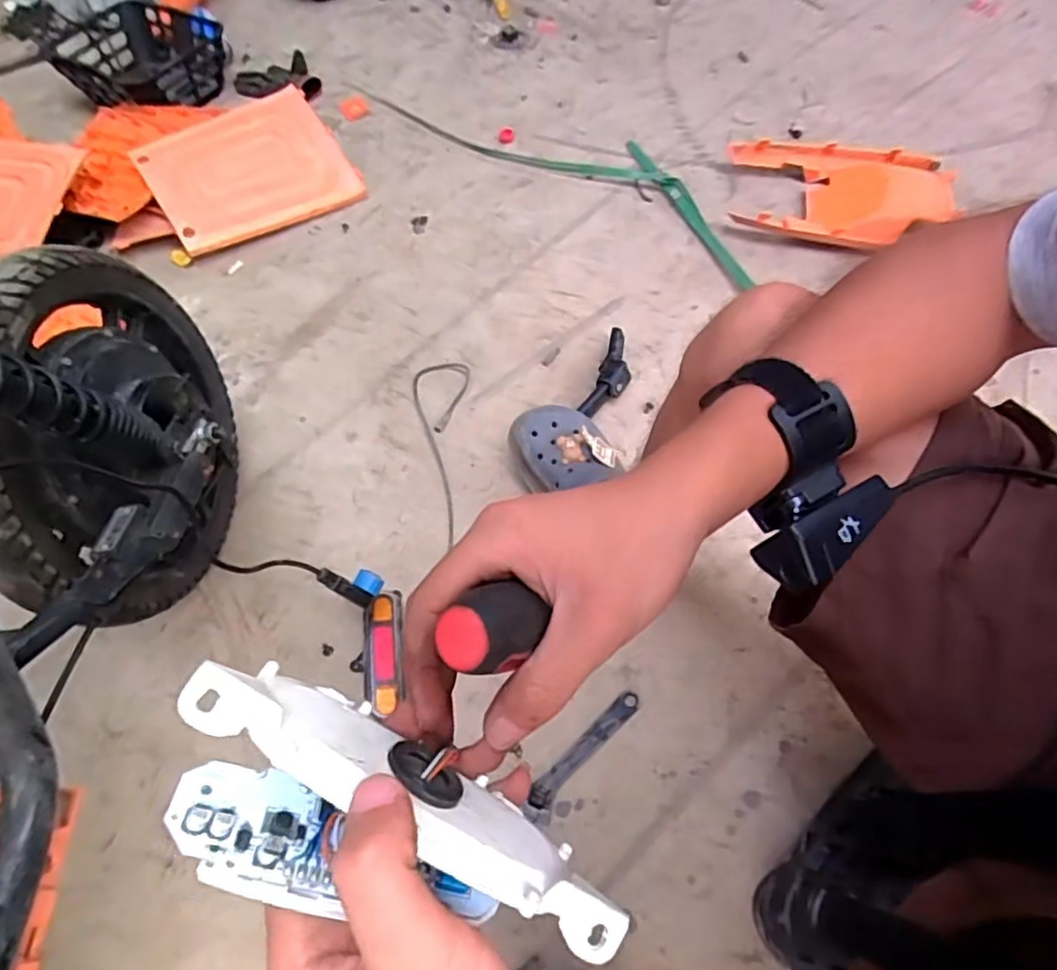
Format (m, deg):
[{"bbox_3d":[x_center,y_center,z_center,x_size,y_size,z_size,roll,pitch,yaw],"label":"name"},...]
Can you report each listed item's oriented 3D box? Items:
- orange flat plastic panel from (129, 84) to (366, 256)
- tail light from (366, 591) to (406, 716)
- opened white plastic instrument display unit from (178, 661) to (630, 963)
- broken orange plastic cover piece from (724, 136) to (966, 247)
[{"bbox_3d":[-0.517,-0.587,1.162,0.336,0.036,0.269,-30,89,-17],"label":"orange flat plastic panel"},{"bbox_3d":[-0.169,0.189,0.737,0.040,0.043,0.138,-6,60,-1],"label":"tail light"},{"bbox_3d":[-0.039,0.104,0.216,0.155,0.042,0.029,35,65,-7],"label":"opened white plastic instrument display unit"},{"bbox_3d":[0.569,-0.533,1.143,0.390,0.041,0.291,6,60,6],"label":"broken orange plastic cover piece"}]

